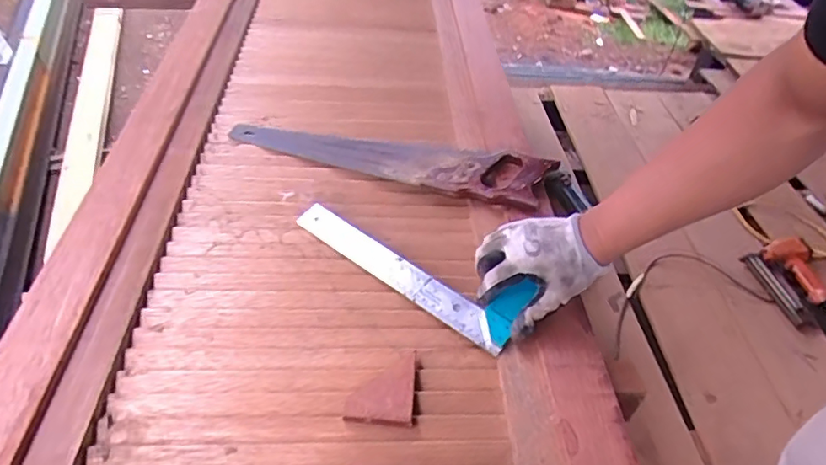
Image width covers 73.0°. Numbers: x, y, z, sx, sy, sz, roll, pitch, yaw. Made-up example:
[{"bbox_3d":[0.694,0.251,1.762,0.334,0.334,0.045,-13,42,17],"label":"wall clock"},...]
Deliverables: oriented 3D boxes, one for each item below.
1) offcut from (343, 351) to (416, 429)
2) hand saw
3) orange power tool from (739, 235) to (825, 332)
[{"bbox_3d":[-0.030,0.151,0.554,0.063,0.011,0.082,5,43,-1],"label":"offcut"},{"bbox_3d":[-0.033,-0.119,0.819,0.461,0.029,0.109,14,44,9],"label":"hand saw"},{"bbox_3d":[0.951,0.124,1.372,0.165,0.063,0.243,-9,45,-15],"label":"orange power tool"}]

